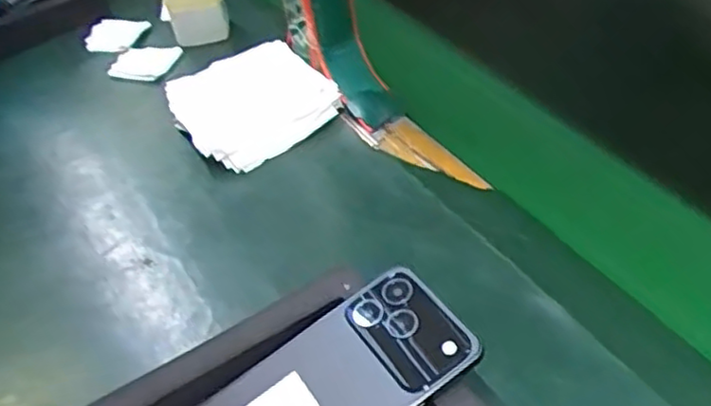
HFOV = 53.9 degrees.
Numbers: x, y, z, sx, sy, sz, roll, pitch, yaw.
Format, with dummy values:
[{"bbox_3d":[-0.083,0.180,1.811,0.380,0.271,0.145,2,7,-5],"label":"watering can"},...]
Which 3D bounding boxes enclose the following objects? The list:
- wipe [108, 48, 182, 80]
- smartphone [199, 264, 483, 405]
[{"bbox_3d":[-0.197,-0.132,0.652,0.050,0.010,0.052,8,48,15],"label":"wipe"},{"bbox_3d":[-0.017,0.099,0.363,0.159,0.007,0.074,-35,53,-13],"label":"smartphone"}]

